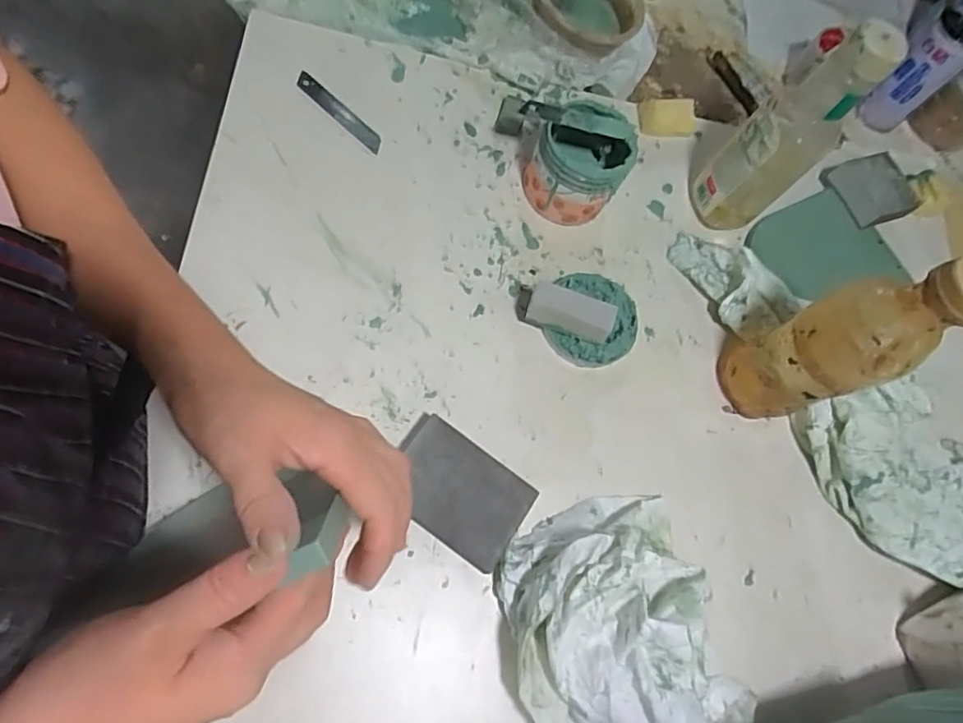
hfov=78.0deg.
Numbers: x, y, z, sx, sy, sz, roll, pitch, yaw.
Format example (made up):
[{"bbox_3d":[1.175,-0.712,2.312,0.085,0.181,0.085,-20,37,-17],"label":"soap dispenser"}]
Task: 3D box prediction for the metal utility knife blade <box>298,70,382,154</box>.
[{"bbox_3d":[-0.127,-0.222,0.529,0.093,0.005,0.016,41,83,-1],"label":"metal utility knife blade"}]

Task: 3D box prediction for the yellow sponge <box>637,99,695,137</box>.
[{"bbox_3d":[0.185,-0.242,0.592,0.058,0.009,0.034,-4,111,-4],"label":"yellow sponge"}]

